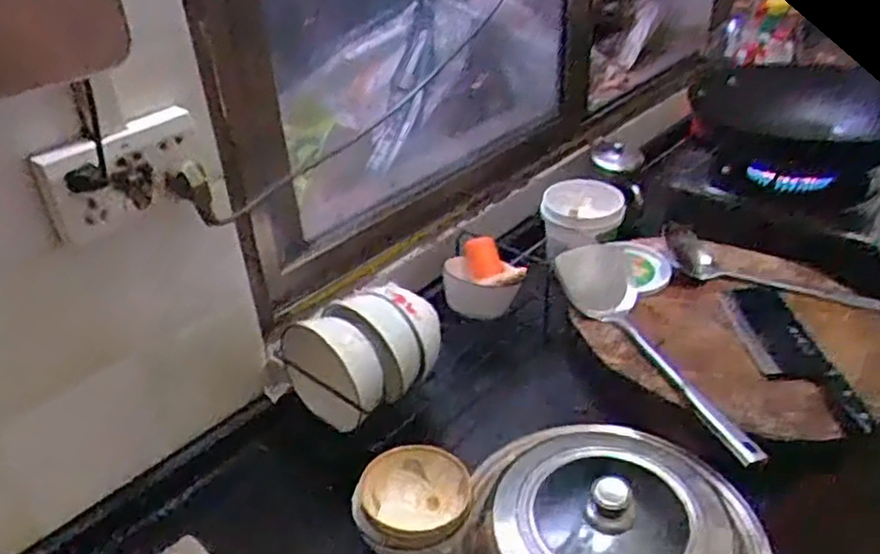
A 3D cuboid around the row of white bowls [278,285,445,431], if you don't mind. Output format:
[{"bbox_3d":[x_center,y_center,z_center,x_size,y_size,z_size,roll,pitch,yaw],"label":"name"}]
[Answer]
[{"bbox_3d":[-0.082,0.080,0.887,0.141,0.109,0.168,24,42,35],"label":"row of white bowls"}]

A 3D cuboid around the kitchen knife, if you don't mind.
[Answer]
[{"bbox_3d":[0.433,0.095,0.915,0.082,0.011,0.270,-4,33,1],"label":"kitchen knife"}]

